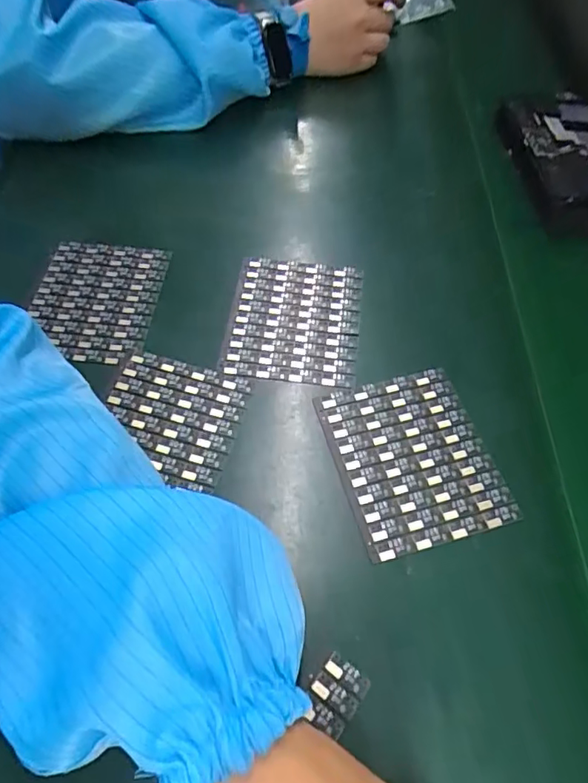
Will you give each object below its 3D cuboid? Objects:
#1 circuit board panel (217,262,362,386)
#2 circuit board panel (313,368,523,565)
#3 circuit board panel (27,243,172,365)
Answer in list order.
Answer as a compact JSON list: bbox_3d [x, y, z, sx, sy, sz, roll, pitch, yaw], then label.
[{"bbox_3d":[0.000,-0.049,0.348,0.084,0.004,0.101,6,58,4],"label":"circuit board panel"},{"bbox_3d":[0.067,0.035,0.295,0.085,0.004,0.100,-15,59,-10],"label":"circuit board panel"},{"bbox_3d":[-0.135,-0.062,0.356,0.082,0.006,0.100,4,58,2],"label":"circuit board panel"}]

